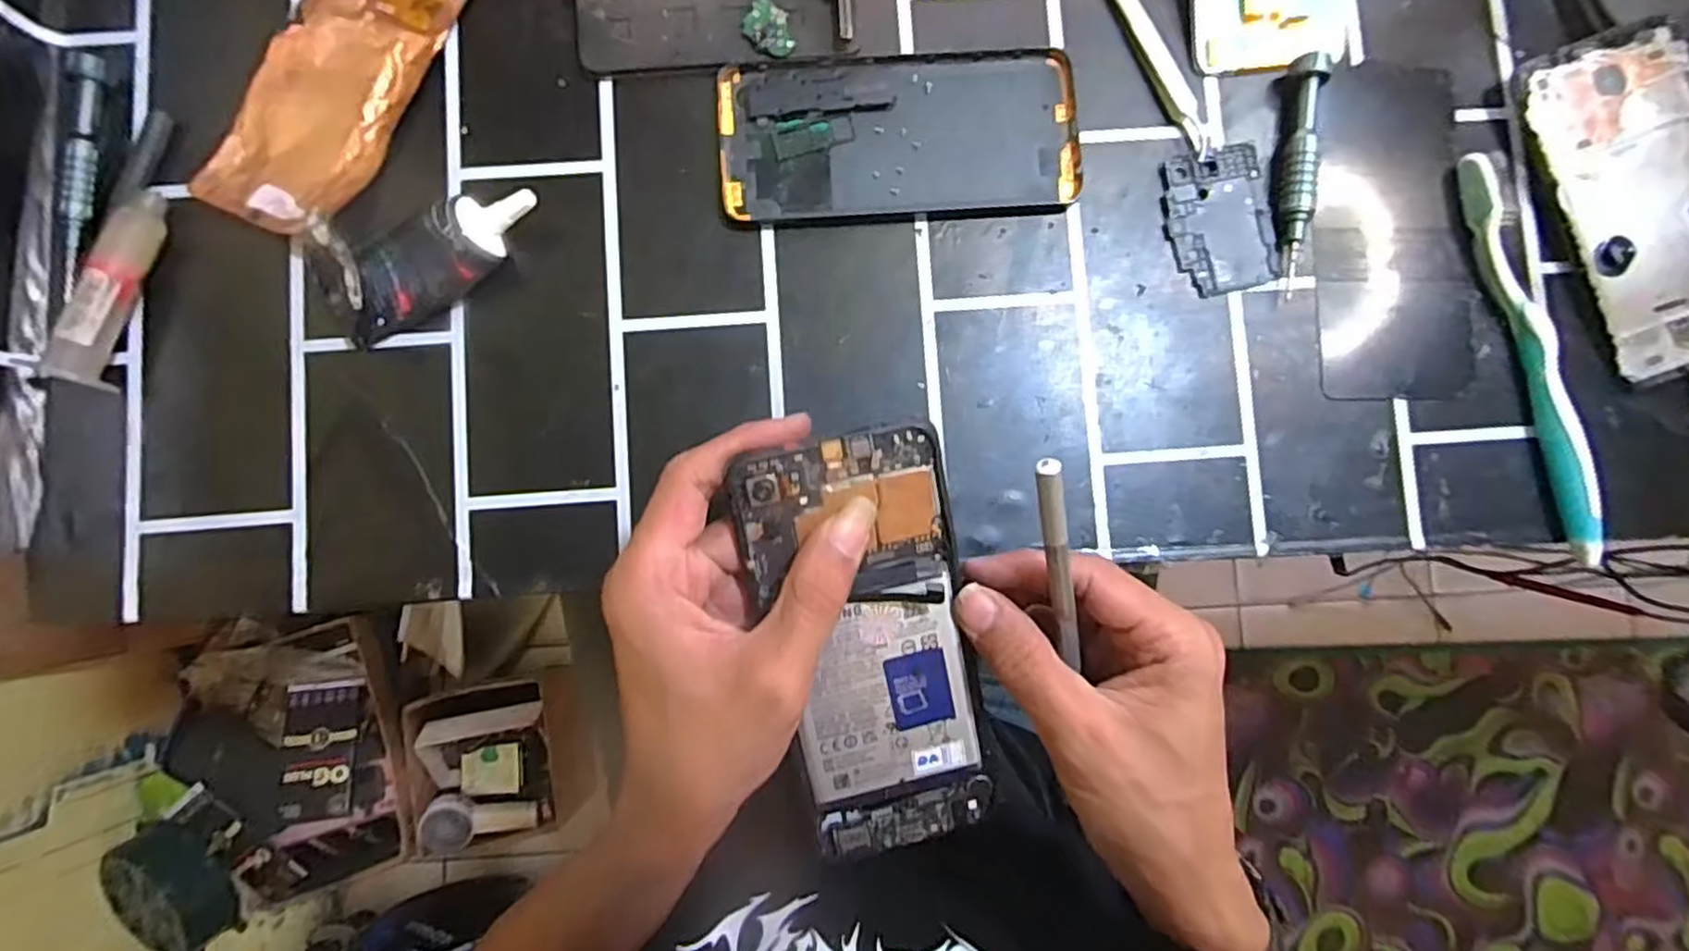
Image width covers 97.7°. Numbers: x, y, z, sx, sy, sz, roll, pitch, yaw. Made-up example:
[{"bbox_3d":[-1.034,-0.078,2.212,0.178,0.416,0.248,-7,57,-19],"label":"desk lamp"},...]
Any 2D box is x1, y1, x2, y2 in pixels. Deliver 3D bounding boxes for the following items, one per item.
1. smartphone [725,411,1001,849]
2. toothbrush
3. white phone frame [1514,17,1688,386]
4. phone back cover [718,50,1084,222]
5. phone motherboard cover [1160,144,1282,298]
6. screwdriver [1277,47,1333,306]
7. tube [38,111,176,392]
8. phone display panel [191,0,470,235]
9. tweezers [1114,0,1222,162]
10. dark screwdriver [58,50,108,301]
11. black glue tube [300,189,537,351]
[{"bbox_3d":[0.010,0.063,0.263,0.070,0.006,0.156,-12,104,-3],"label":"smartphone"},{"bbox_3d":[0.306,-0.053,0.329,0.016,0.019,0.181,-12,85,-3],"label":"toothbrush"},{"bbox_3d":[0.361,-0.123,0.330,0.072,0.005,0.152,-21,89,8],"label":"white phone frame"},{"bbox_3d":[0.025,-0.157,0.340,0.161,0.005,0.073,-3,85,-2],"label":"phone back cover"},{"bbox_3d":[0.171,-0.117,0.340,0.046,0.005,0.065,-8,85,-2],"label":"phone motherboard cover"},{"bbox_3d":[0.205,-0.136,0.333,0.014,0.017,0.107,8,84,-1],"label":"screwdriver"},{"bbox_3d":[-0.312,-0.100,0.316,0.018,0.019,0.125,8,84,-1],"label":"tube"},{"bbox_3d":[-0.230,-0.181,0.336,0.066,0.008,0.149,21,84,0],"label":"phone display panel"},{"bbox_3d":[0.134,-0.210,0.339,0.012,0.004,0.141,-26,86,-4],"label":"tweezers"},{"bbox_3d":[-0.335,-0.132,0.323,0.013,0.011,0.106,-2,84,-2],"label":"dark screwdriver"},{"bbox_3d":[-0.182,-0.100,0.319,0.097,0.028,0.047,-31,86,-4],"label":"black glue tube"}]

